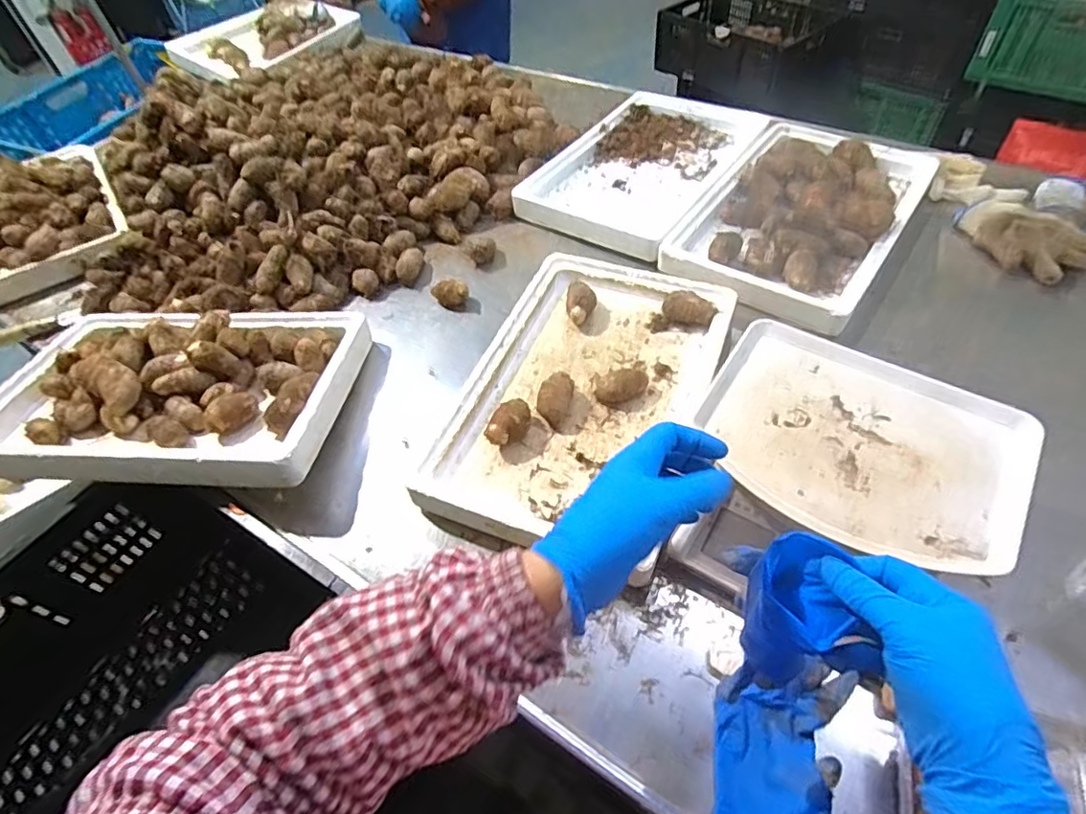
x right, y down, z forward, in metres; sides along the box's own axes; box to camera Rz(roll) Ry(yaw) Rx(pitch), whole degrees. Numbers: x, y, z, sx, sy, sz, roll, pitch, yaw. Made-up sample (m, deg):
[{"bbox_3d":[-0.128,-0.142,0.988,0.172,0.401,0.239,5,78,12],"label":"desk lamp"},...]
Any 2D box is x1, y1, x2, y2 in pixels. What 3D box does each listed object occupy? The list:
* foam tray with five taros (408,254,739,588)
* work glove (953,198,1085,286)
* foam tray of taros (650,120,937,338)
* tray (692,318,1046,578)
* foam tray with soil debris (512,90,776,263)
[{"bbox_3d":[0.062,-0.028,0.771,0.293,0.043,0.474,18,56,13],"label":"foam tray with five taros"},{"bbox_3d":[0.740,-0.265,0.897,0.112,0.045,0.191,-33,60,-21],"label":"work glove"},{"bbox_3d":[0.445,-0.344,0.984,0.310,0.068,0.528,30,60,21],"label":"foam tray of taros"},{"bbox_3d":[0.315,0.029,0.581,0.291,0.025,0.224,28,59,20],"label":"tray"},{"bbox_3d":[0.200,-0.471,1.103,0.306,0.051,0.496,30,60,20],"label":"foam tray with soil debris"}]

